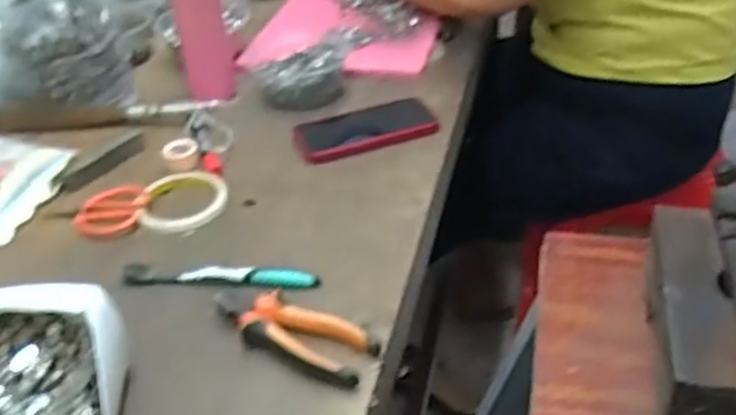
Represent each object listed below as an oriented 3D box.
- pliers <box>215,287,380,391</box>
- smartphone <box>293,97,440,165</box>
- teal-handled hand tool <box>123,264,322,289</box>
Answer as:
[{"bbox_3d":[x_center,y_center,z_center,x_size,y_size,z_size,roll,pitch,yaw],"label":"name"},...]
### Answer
[{"bbox_3d":[-0.067,0.100,0.604,0.147,0.022,0.056,15,41,24],"label":"pliers"},{"bbox_3d":[-0.004,-0.097,0.886,0.166,0.013,0.091,-13,38,-12],"label":"smartphone"},{"bbox_3d":[-0.138,0.062,0.673,0.183,0.008,0.027,1,37,7],"label":"teal-handled hand tool"}]

